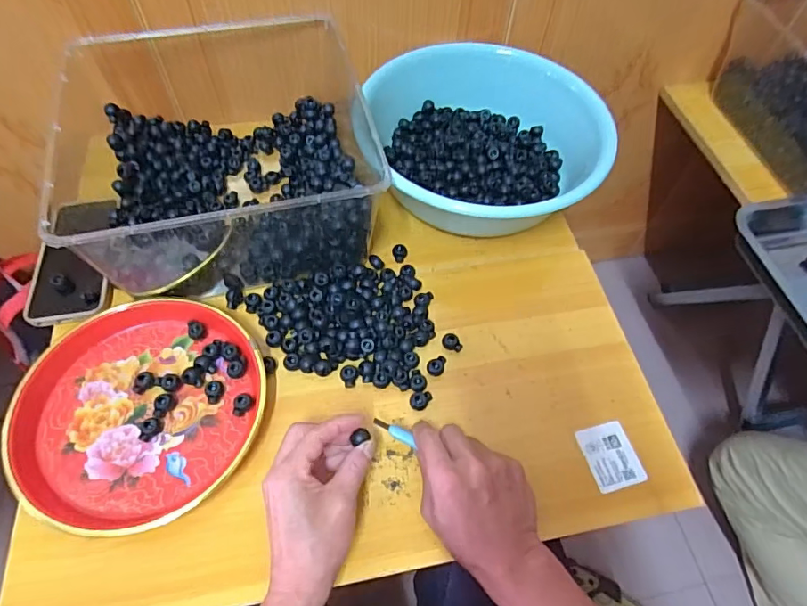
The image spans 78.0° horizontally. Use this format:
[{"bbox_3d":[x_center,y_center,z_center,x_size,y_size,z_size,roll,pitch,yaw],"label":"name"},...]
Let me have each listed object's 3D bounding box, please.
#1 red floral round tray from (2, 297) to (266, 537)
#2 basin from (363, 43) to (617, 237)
[{"bbox_3d":[-0.251,0.092,0.479,0.214,0.028,0.221,1,58,-2],"label":"red floral round tray"},{"bbox_3d":[0.099,-0.199,0.621,0.276,0.123,0.211,3,58,-1],"label":"basin"}]

